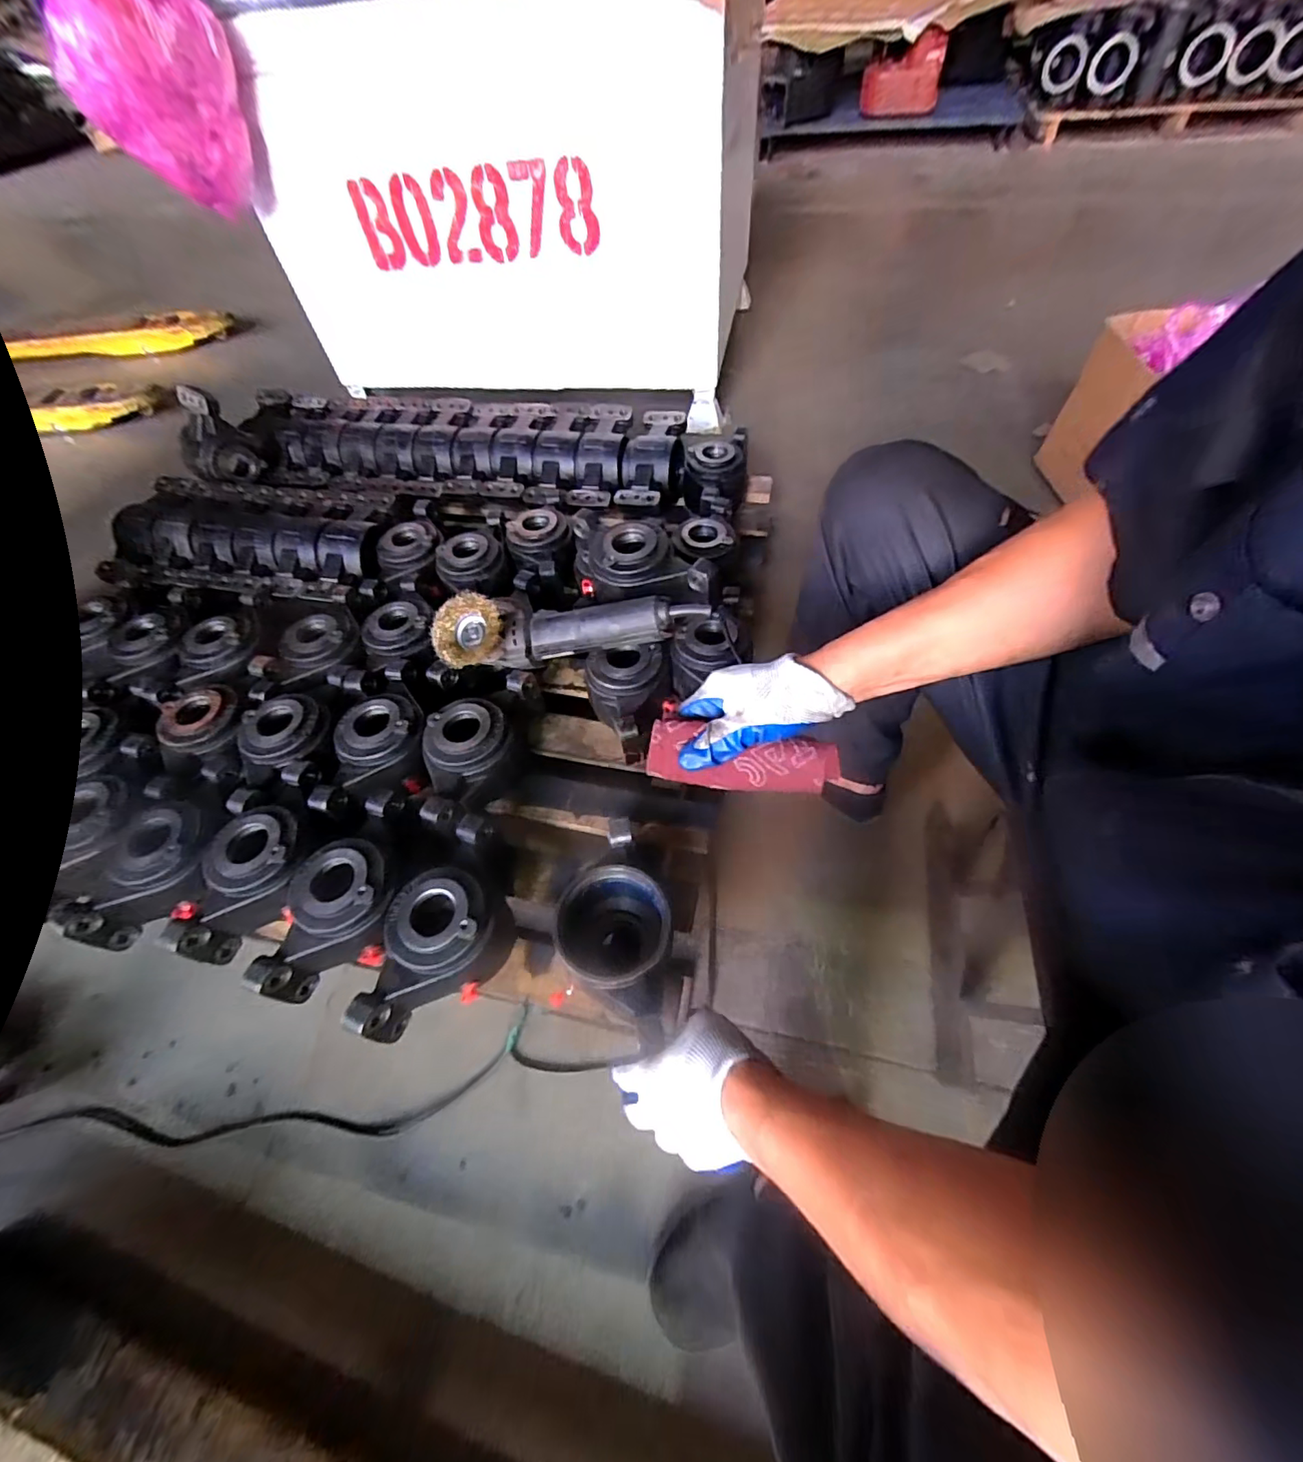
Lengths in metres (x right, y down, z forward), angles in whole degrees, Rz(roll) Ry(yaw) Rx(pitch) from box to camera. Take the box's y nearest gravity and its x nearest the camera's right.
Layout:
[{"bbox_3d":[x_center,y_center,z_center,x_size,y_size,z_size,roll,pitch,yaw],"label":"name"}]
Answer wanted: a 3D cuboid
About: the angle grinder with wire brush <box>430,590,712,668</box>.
[{"bbox_3d":[-0.104,-0.136,0.701,0.339,0.076,0.081,-8,55,-1],"label":"angle grinder with wire brush"}]

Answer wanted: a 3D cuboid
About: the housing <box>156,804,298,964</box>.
[{"bbox_3d":[-0.441,0.171,0.616,0.114,0.082,0.155,0,55,4],"label":"housing"}]

